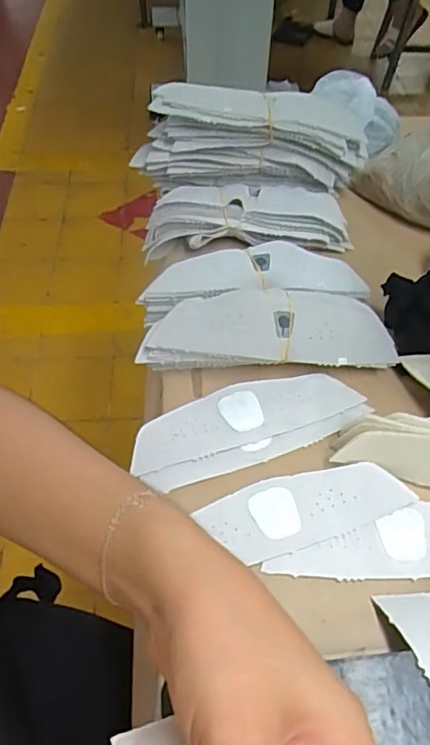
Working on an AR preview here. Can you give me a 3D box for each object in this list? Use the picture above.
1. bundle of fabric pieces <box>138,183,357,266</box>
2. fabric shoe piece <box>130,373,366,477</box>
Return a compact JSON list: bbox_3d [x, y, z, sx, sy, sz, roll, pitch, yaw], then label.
[{"bbox_3d":[0.033,-0.169,0.573,0.215,0.042,0.084,-2,55,-2],"label":"bundle of fabric pieces"},{"bbox_3d":[0.024,0.034,0.447,0.190,0.005,0.054,-17,57,-12],"label":"fabric shoe piece"}]

